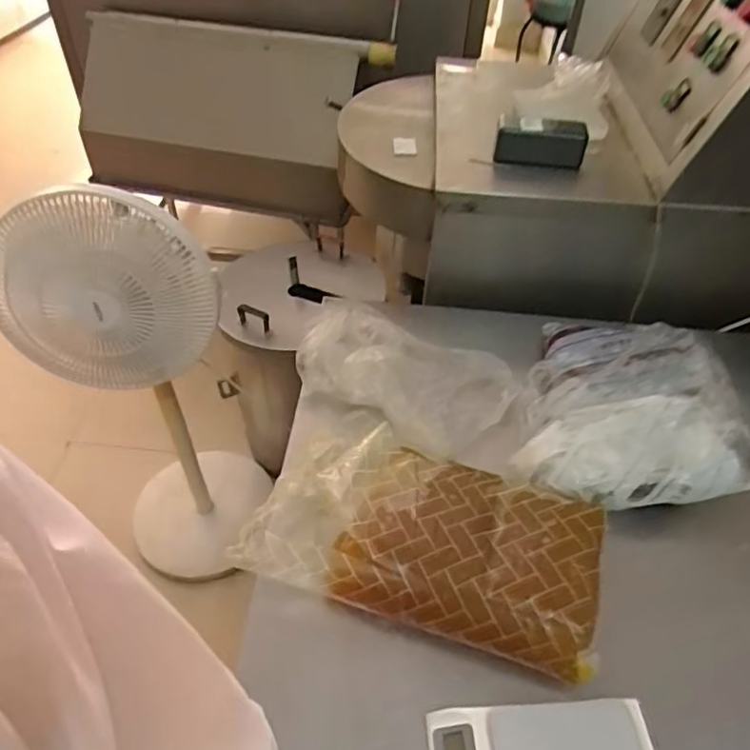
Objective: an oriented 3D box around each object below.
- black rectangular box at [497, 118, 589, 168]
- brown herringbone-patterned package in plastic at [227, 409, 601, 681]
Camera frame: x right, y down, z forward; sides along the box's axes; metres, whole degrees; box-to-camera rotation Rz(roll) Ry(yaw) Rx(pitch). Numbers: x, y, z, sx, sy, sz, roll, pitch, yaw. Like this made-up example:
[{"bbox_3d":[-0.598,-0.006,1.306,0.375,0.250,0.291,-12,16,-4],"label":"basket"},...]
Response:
[{"bbox_3d":[0.241,-0.340,0.883,0.130,0.055,0.045,3,45,-3],"label":"black rectangular box"},{"bbox_3d":[0.054,0.154,0.626,0.333,0.077,0.207,15,46,9],"label":"brown herringbone-patterned package in plastic"}]

